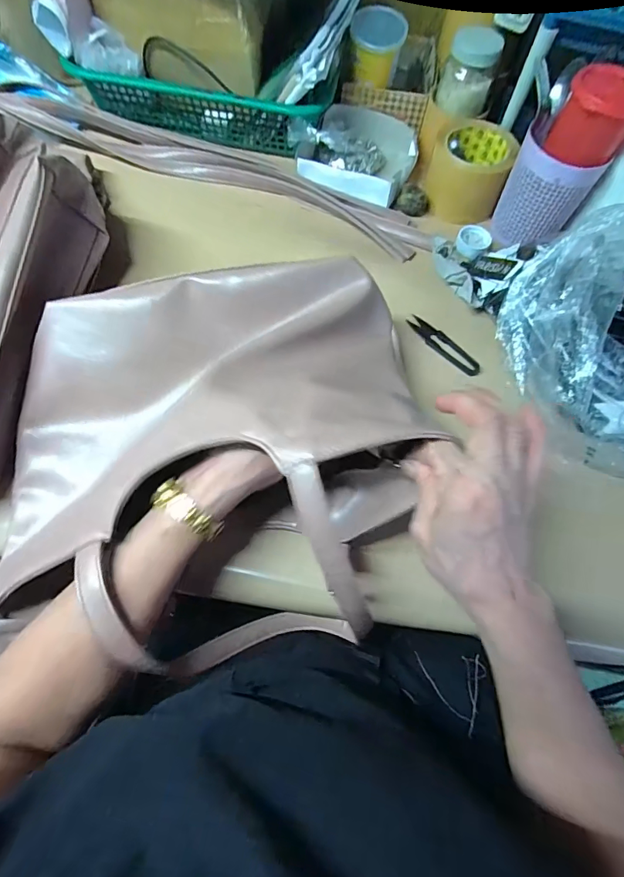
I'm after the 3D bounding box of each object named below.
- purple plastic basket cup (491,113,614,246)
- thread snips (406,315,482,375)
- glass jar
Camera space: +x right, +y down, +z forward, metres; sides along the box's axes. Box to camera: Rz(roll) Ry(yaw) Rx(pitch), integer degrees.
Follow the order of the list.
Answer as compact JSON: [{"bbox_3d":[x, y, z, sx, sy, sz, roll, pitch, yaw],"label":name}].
[{"bbox_3d":[0.273,-0.290,0.526,0.090,0.098,0.084,1,66,-3],"label":"purple plastic basket cup"},{"bbox_3d":[0.147,-0.106,0.502,0.027,0.009,0.099,-41,74,-18],"label":"thread snips"},{"bbox_3d":[0.194,-0.449,0.559,0.060,0.089,0.060,1,66,-3],"label":"glass jar"}]

